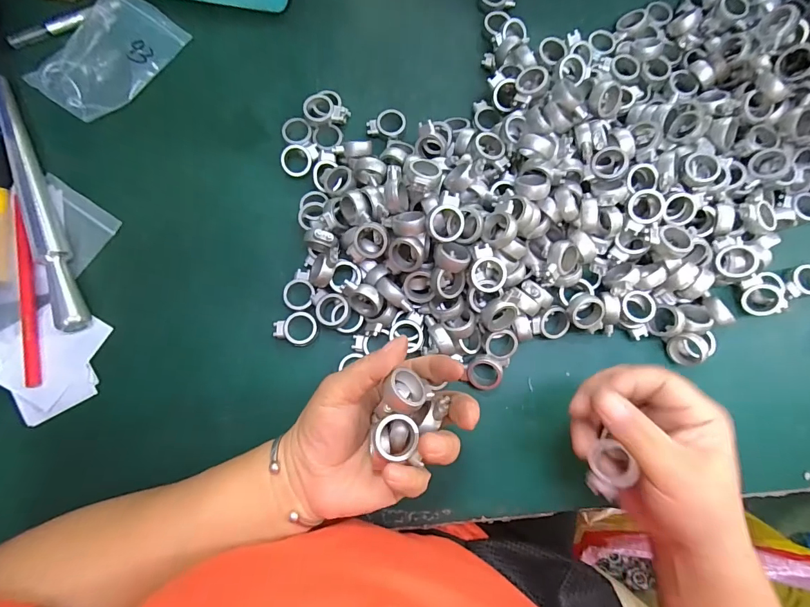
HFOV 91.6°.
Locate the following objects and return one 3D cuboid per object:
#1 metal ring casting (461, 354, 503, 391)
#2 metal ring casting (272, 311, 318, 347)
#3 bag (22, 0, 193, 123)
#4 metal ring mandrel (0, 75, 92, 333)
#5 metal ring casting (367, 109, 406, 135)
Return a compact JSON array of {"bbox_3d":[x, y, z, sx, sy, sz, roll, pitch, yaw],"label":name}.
[{"bbox_3d":[0.062,0.052,0.305,0.027,0.016,0.027,3,100,16],"label":"metal ring casting"},{"bbox_3d":[-0.086,0.020,0.310,0.033,0.005,0.026,4,80,-1],"label":"metal ring casting"},{"bbox_3d":[-0.259,-0.218,0.346,0.078,0.017,0.118,33,81,4],"label":"bag"},{"bbox_3d":[-0.298,-0.083,0.317,0.016,0.023,0.227,-24,82,-5],"label":"metal ring mandrel"},{"bbox_3d":[-0.016,-0.159,0.346,0.033,0.009,0.025,3,80,-1],"label":"metal ring casting"}]

